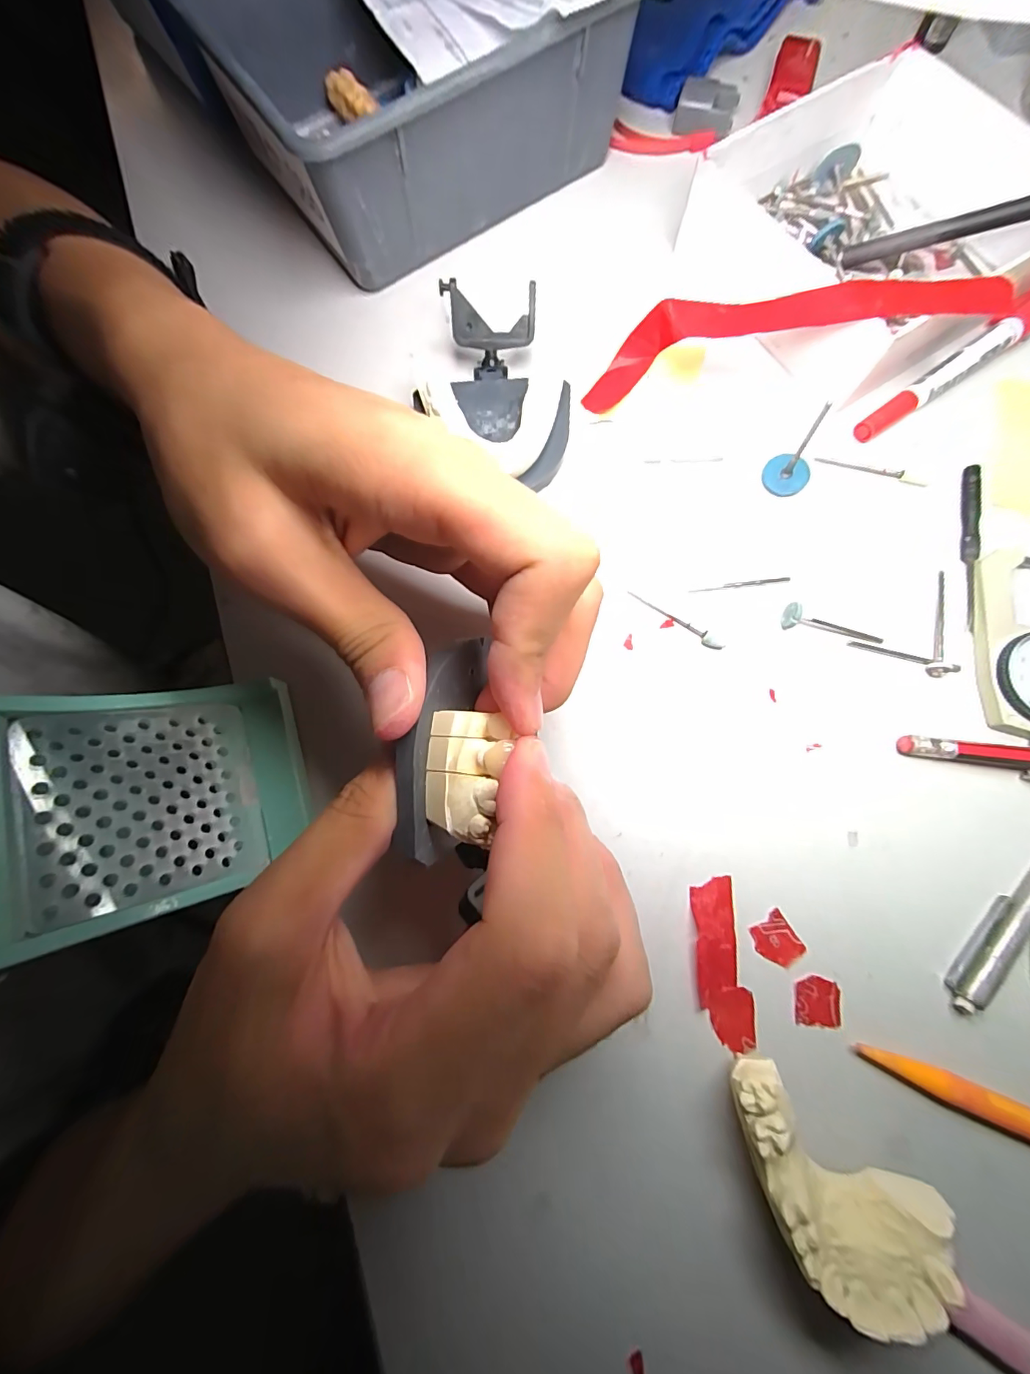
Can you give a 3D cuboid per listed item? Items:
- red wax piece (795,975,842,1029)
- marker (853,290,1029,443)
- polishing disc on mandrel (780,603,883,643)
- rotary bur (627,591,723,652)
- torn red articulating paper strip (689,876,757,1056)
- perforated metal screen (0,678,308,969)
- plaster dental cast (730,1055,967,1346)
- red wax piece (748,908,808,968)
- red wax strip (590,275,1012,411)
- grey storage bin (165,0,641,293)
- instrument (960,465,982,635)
[{"bbox_3d":[0.108,0.112,0.166,0.015,0.004,0.016,3,77,3],"label":"red wax piece"},{"bbox_3d":[0.214,-0.157,0.219,0.140,0.013,0.015,-34,78,-5],"label":"marker"},{"bbox_3d":[0.132,-0.026,0.194,0.042,0.008,0.009,11,78,5],"label":"polishing disc on mandrel"},{"bbox_3d":[0.069,-0.029,0.200,0.045,0.004,0.004,36,81,8],"label":"rotary bur"},{"bbox_3d":[0.075,0.100,0.170,0.018,0.005,0.056,-5,77,1],"label":"torn red articulating paper strip"},{"bbox_3d":[-0.119,0.036,0.159,0.012,0.092,0.074,-30,73,38],"label":"perforated metal screen"},{"bbox_3d":[0.089,0.149,0.145,0.066,0.031,0.038,37,81,10],"label":"plaster dental cast"},{"bbox_3d":[0.096,0.093,0.171,0.015,0.004,0.017,-33,78,-5],"label":"red wax piece"},{"bbox_3d":[0.110,-0.153,0.202,0.160,0.031,0.021,1,77,21],"label":"red wax strip"},{"bbox_3d":[-0.054,-0.300,0.231,0.163,0.064,0.154,-36,78,-6],"label":"grey storage bin"},{"bbox_3d":[0.195,-0.061,0.201,0.006,0.004,0.075,11,78,5],"label":"instrument"}]

